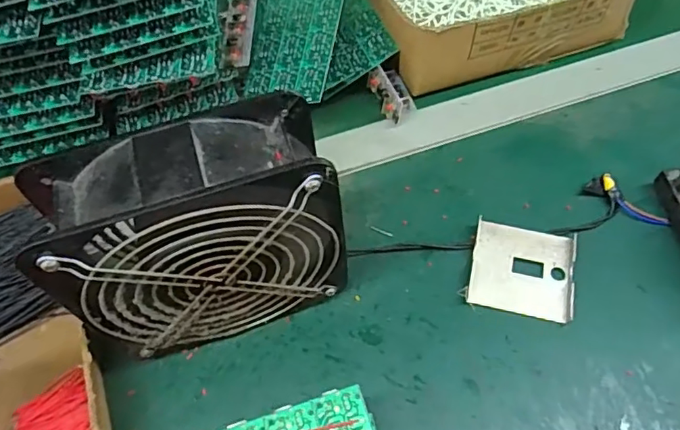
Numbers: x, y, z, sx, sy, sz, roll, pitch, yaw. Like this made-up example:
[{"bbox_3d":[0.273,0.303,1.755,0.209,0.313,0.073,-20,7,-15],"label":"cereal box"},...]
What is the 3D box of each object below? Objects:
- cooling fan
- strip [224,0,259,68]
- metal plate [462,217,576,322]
[{"bbox_3d":[-0.076,0.017,0.312,0.146,0.147,0.058,-16,59,-10],"label":"cooling fan"},{"bbox_3d":[-0.089,-0.196,0.501,0.025,0.015,0.169,-2,57,0],"label":"strip"},{"bbox_3d":[0.127,0.038,0.375,0.069,0.009,0.064,11,58,8],"label":"metal plate"}]

